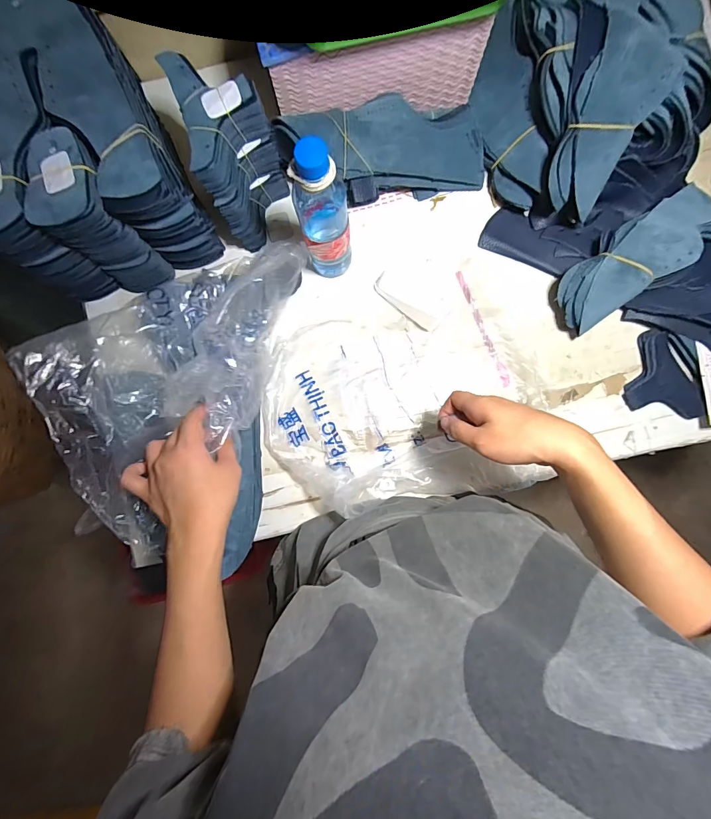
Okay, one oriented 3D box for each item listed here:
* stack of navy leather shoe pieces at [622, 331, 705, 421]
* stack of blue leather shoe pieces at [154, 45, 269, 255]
[{"bbox_3d":[0.424,-0.049,0.519,0.087,0.026,0.107,9,88,2],"label":"stack of navy leather shoe pieces"},{"bbox_3d":[-0.148,-0.317,0.483,0.092,0.145,0.157,-16,87,1],"label":"stack of blue leather shoe pieces"}]

